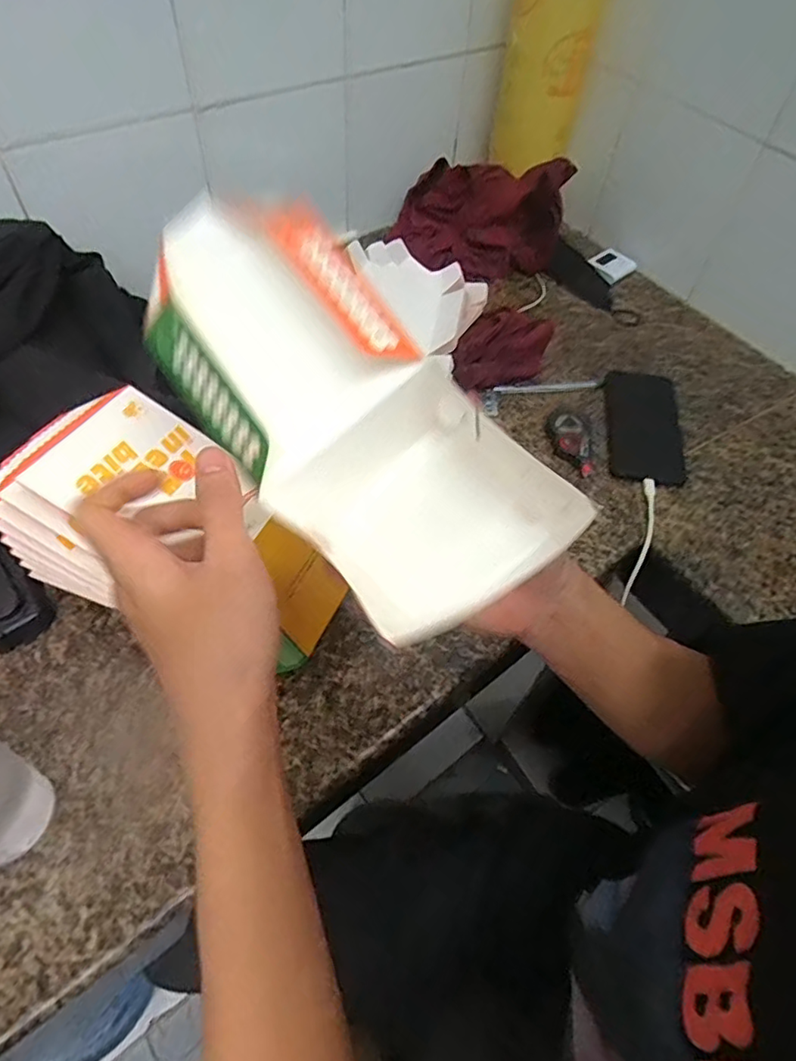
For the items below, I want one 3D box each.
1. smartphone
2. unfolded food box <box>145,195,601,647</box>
[{"bbox_3d":[0.276,-0.121,0.654,0.085,0.016,0.170,11,58,2],"label":"smartphone"},{"bbox_3d":[-0.032,-0.041,0.312,0.232,0.175,0.089,38,59,22],"label":"unfolded food box"}]

